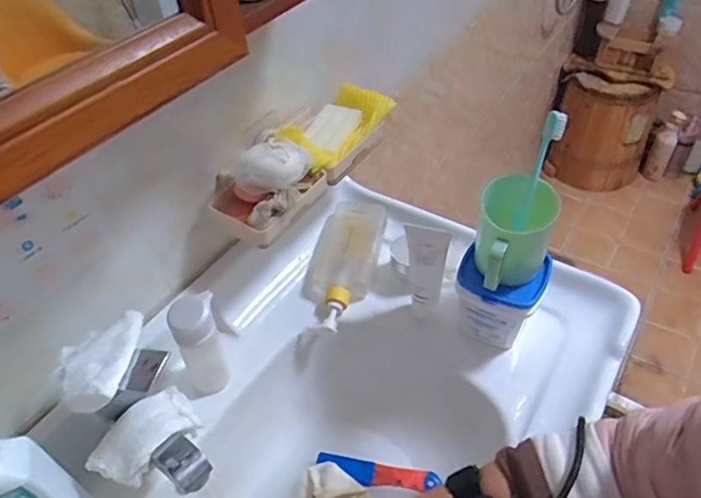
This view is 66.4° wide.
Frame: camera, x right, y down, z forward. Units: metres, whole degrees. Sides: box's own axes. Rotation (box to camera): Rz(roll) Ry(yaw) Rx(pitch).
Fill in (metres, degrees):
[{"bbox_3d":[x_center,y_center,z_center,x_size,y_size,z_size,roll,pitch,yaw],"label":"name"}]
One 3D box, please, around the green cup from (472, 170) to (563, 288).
[{"bbox_3d":[0.169,-0.007,0.572,0.075,0.104,0.097,15,48,18],"label":"green cup"}]

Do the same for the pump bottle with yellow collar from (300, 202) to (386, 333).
[{"bbox_3d":[-0.012,0.022,0.736,0.095,0.052,0.206,6,46,10],"label":"pump bottle with yellow collar"}]

